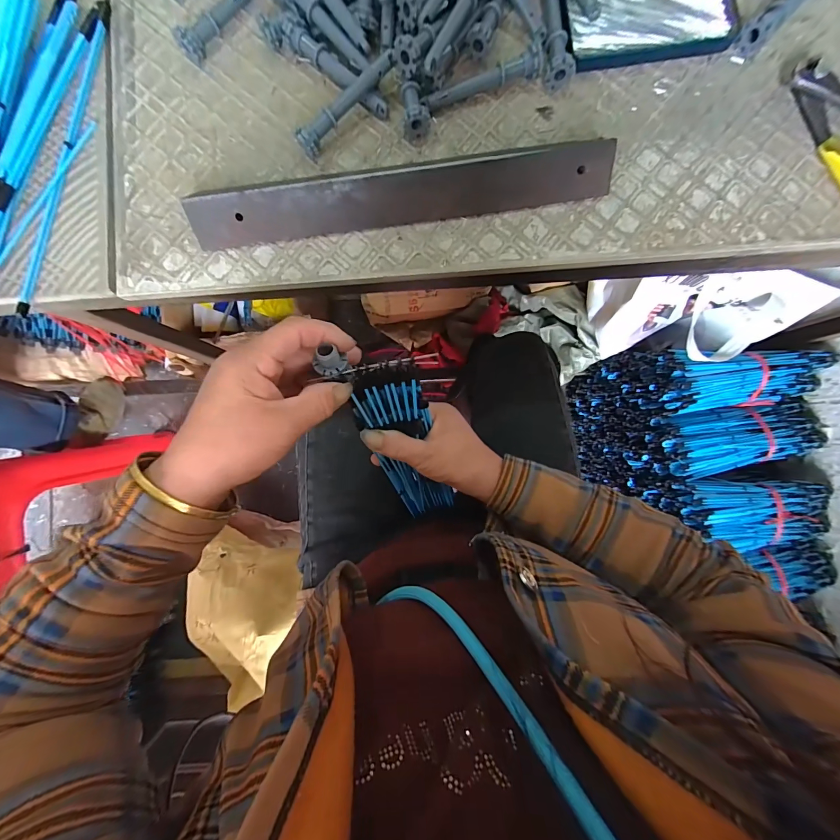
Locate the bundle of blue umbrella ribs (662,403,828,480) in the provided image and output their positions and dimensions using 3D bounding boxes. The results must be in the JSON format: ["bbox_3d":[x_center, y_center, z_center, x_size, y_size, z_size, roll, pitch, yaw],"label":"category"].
[{"bbox_3d":[0.596,0.030,0.657,0.297,0.063,0.110,-9,87,0],"label":"bundle of blue umbrella ribs"}]

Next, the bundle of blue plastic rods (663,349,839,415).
[{"bbox_3d":[0.592,-0.074,0.644,0.296,0.068,0.106,-3,87,1],"label":"bundle of blue plastic rods"}]

